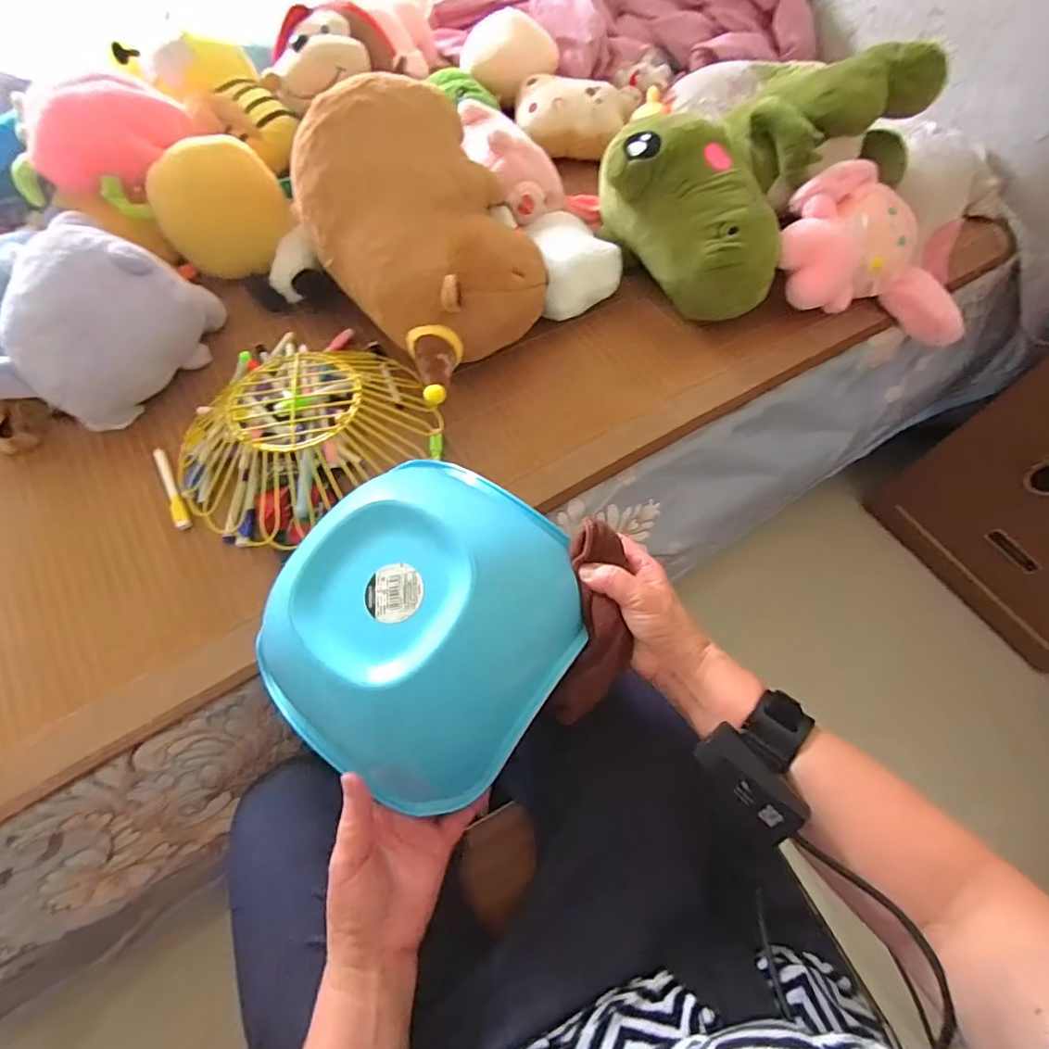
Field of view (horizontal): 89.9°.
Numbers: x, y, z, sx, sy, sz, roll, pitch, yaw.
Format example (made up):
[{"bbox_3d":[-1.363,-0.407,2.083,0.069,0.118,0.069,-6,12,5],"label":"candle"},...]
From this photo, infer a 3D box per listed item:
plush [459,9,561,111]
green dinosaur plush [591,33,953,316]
[{"bbox_3d":[-0.031,-0.791,0.883,0.143,0.087,0.109,32,66,13],"label":"plush"},{"bbox_3d":[0.312,-0.496,0.714,0.404,0.178,0.272,-39,71,-20],"label":"green dinosaur plush"}]

